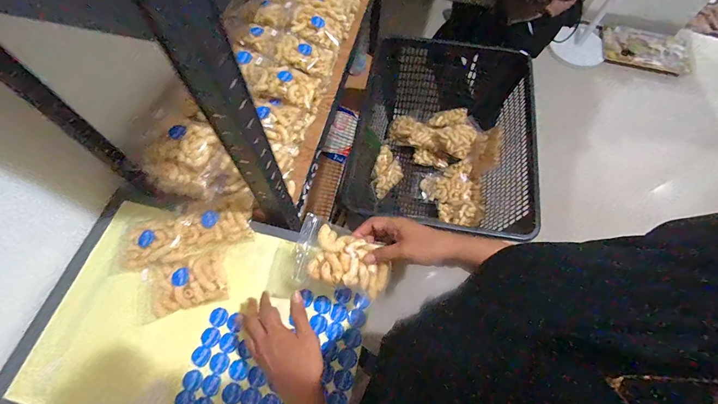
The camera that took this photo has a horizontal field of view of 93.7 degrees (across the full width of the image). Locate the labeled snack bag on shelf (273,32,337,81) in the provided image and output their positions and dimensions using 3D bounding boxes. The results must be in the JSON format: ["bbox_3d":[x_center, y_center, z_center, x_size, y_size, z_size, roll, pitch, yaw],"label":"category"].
[{"bbox_3d":[-0.109,-0.301,0.697,0.108,0.049,0.083,13,65,5],"label":"labeled snack bag on shelf"}]

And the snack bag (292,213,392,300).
[{"bbox_3d":[-0.022,0.079,0.473,0.133,0.026,0.084,16,67,6],"label":"snack bag"}]

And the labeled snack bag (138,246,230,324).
[{"bbox_3d":[-0.281,0.120,0.526,0.130,0.020,0.093,-15,66,-8],"label":"labeled snack bag"}]

